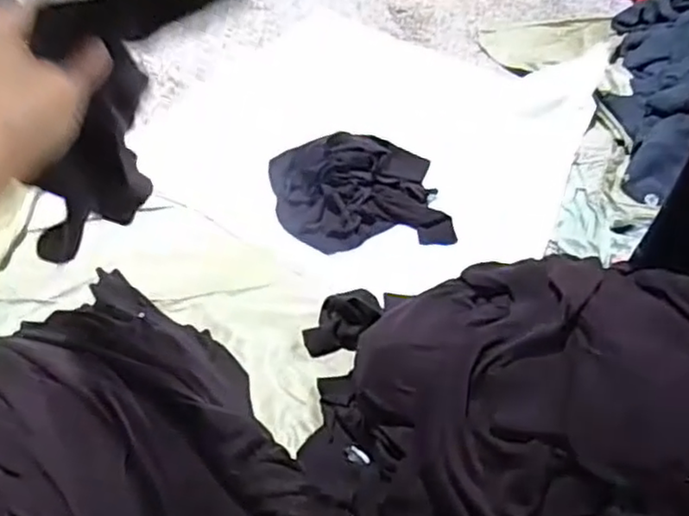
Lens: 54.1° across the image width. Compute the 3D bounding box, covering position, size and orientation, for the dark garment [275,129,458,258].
[{"bbox_3d":[0.031,-0.151,1.430,0.355,0.083,0.304,-4,45,-8],"label":"dark garment"}]

